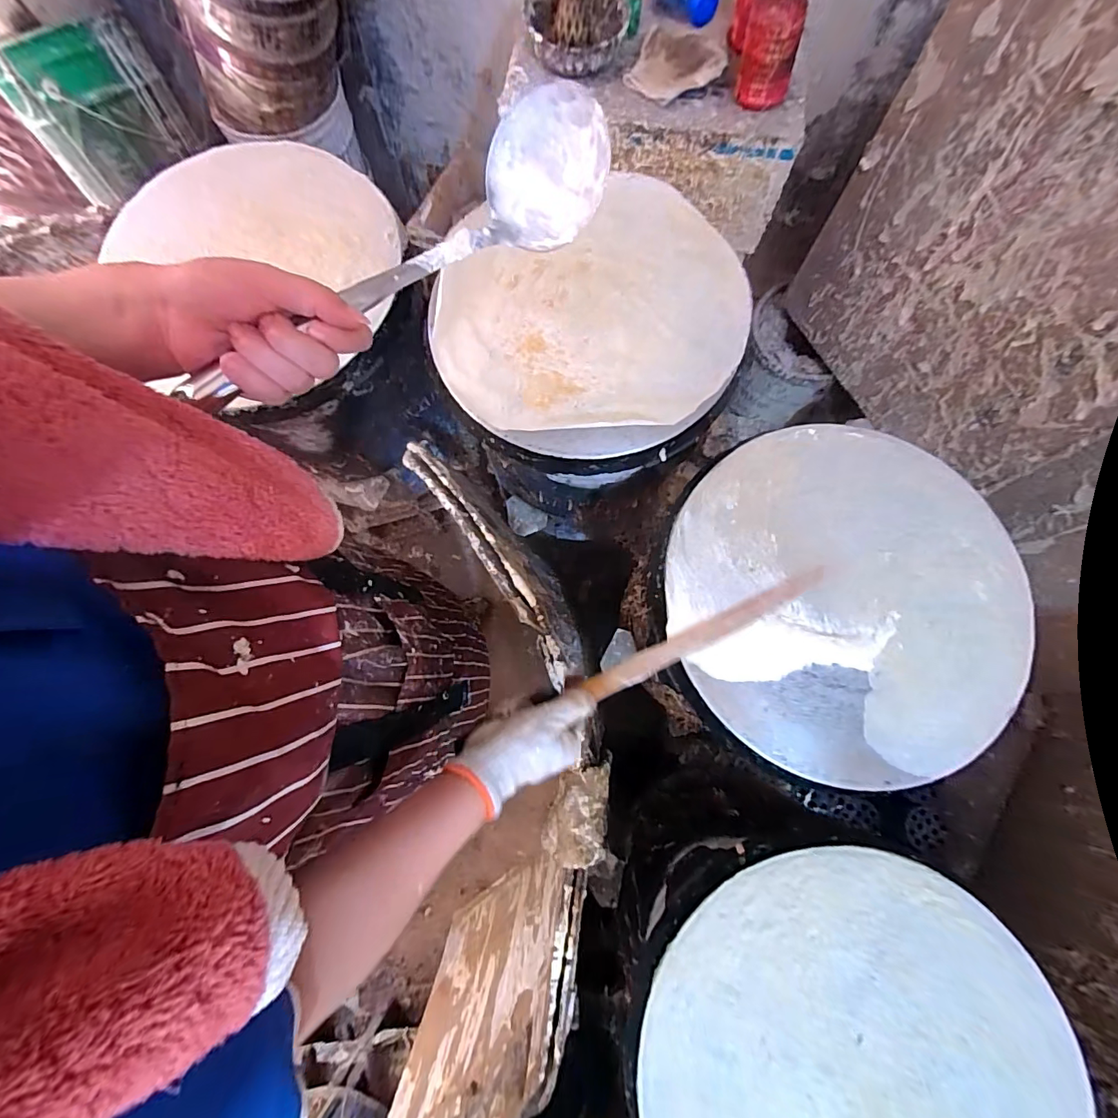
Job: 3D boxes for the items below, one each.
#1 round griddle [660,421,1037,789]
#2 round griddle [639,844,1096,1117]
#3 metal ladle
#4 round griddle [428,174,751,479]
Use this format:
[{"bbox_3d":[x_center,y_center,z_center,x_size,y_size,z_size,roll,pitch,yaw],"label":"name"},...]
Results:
[{"bbox_3d":[0.307,0.034,0.498,0.371,0.023,0.359,0,78,0],"label":"round griddle"},{"bbox_3d":[0.263,0.460,0.413,0.363,0.014,0.364,0,78,0],"label":"round griddle"},{"bbox_3d":[-0.099,-0.191,0.314,0.311,0.055,0.086,-41,81,-9],"label":"metal ladle"},{"bbox_3d":[0.033,-0.286,0.580,0.360,0.041,0.365,0,78,0],"label":"round griddle"}]

